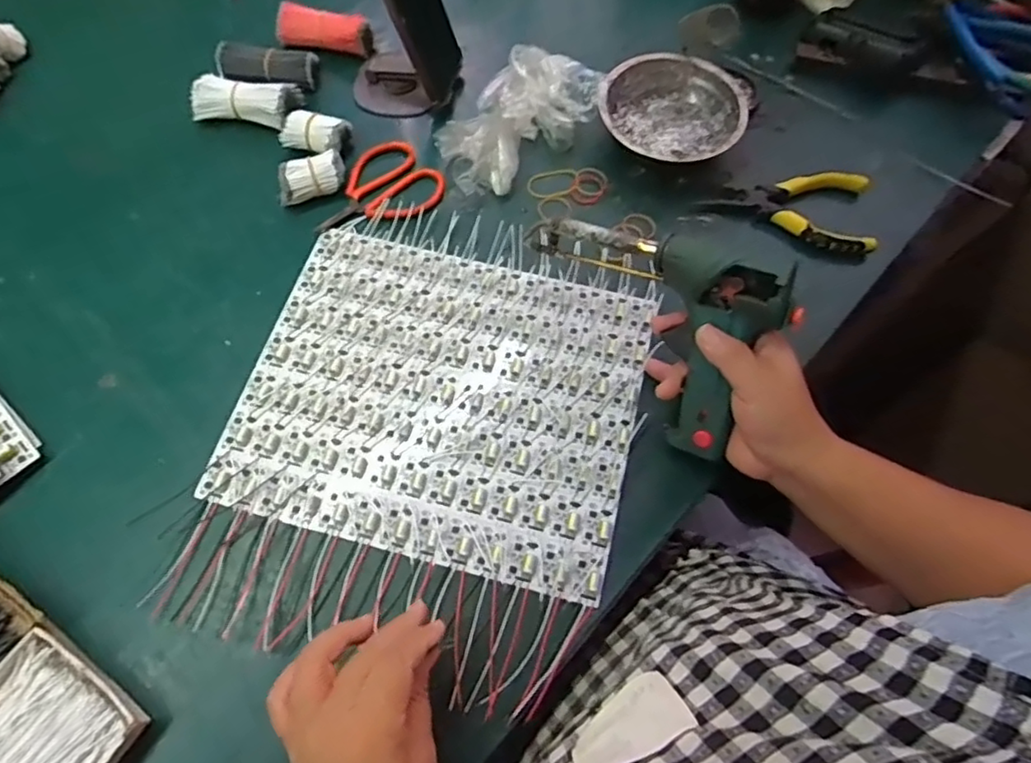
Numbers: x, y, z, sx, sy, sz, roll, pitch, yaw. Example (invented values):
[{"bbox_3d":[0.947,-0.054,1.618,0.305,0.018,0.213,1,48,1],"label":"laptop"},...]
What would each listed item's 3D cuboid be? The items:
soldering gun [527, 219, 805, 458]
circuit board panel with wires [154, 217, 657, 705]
[{"bbox_3d":[0.115,-0.058,0.418,0.045,0.120,0.198,-26,79,-49],"label":"soldering gun"},{"bbox_3d":[-0.062,0.039,0.446,0.286,0.008,0.311,14,67,5],"label":"circuit board panel with wires"}]

